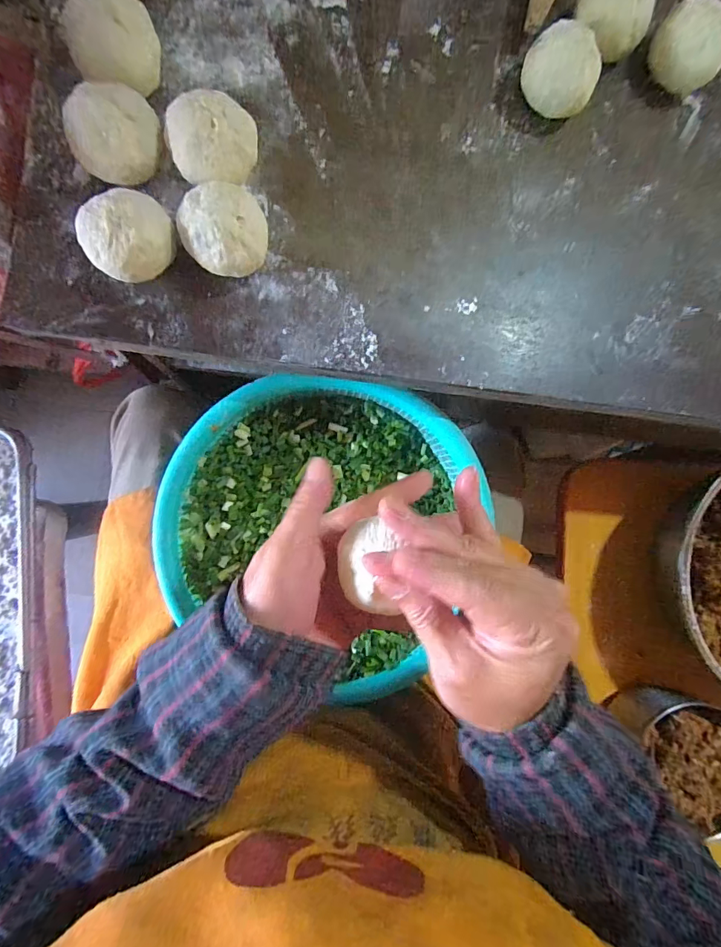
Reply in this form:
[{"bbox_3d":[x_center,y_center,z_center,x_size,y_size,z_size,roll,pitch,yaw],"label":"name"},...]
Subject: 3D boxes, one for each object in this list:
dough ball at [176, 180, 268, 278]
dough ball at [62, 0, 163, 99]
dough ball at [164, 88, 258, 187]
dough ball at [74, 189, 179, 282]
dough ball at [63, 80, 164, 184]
[{"bbox_3d":[-0.091,-0.161,0.290,0.055,0.044,0.053,0,88,-8],"label":"dough ball"},{"bbox_3d":[-0.159,-0.281,0.284,0.051,0.046,0.048,0,88,-8],"label":"dough ball"},{"bbox_3d":[-0.098,-0.220,0.290,0.056,0.045,0.048,-20,91,-8],"label":"dough ball"},{"bbox_3d":[-0.152,-0.155,0.284,0.057,0.044,0.052,0,88,-8],"label":"dough ball"},{"bbox_3d":[-0.161,-0.220,0.284,0.058,0.047,0.047,-23,91,-8],"label":"dough ball"}]

